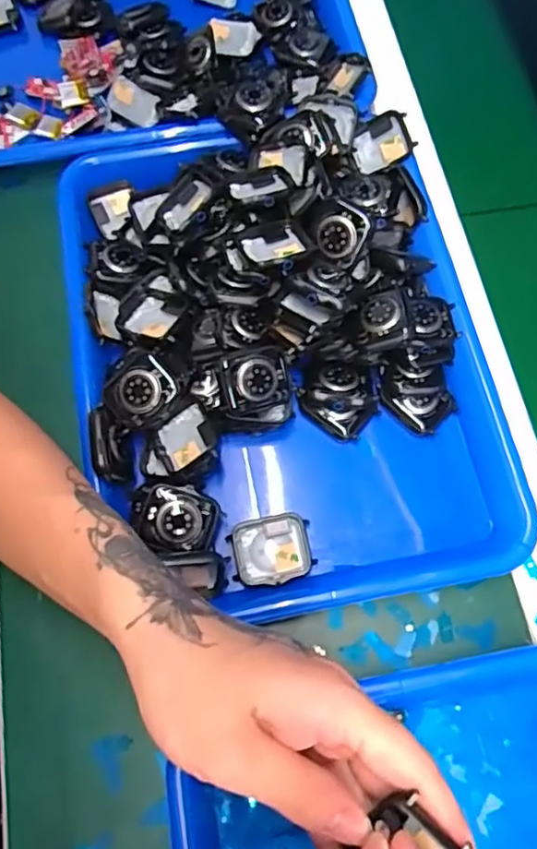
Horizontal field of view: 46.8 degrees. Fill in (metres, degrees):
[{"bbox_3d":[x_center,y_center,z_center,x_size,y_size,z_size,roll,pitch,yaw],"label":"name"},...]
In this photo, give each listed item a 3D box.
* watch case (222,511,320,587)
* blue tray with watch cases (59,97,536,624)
[{"bbox_3d":[0.002,0.074,0.366,0.046,0.014,0.038,-13,71,-2],"label":"watch case"},{"bbox_3d":[0.006,-0.053,0.392,0.248,0.057,0.328,-12,71,-2],"label":"blue tray with watch cases"}]

